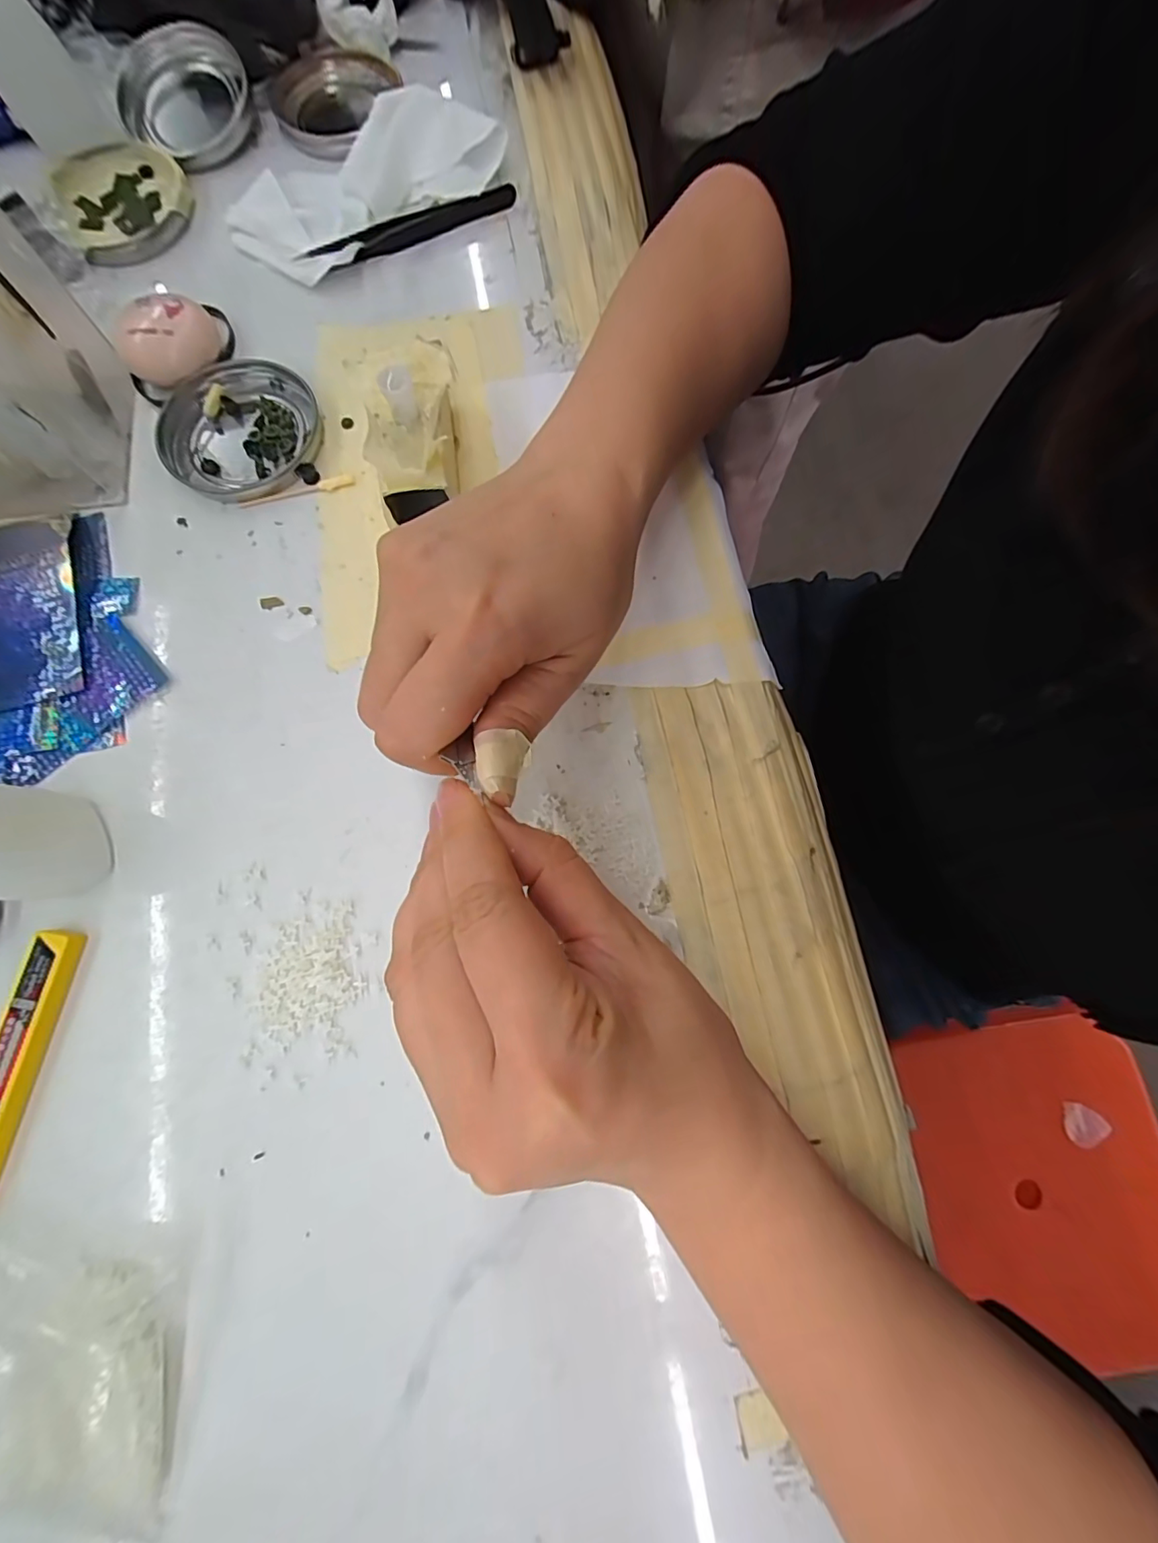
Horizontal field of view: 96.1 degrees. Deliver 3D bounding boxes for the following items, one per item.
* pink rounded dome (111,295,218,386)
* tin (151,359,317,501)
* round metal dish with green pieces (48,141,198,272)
[{"bbox_3d":[-0.212,-0.222,0.268,0.042,0.023,0.038,-15,78,-3],"label":"pink rounded dome"},{"bbox_3d":[-0.173,-0.174,0.266,0.078,0.010,0.075,0,77,0],"label":"tin"},{"bbox_3d":[-0.264,-0.331,0.300,0.072,0.010,0.085,-38,80,-8],"label":"round metal dish with green pieces"}]

